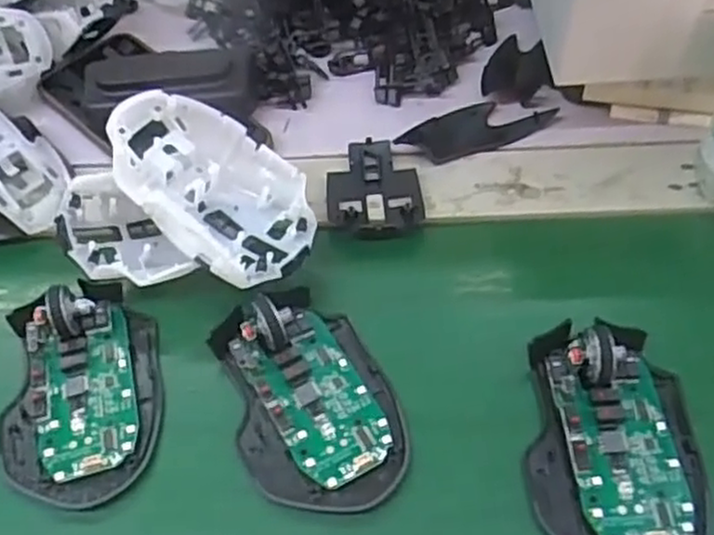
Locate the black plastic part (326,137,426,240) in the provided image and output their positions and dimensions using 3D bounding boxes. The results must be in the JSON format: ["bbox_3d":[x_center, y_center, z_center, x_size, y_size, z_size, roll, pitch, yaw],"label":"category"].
[{"bbox_3d":[0.010,-0.045,0.417,0.052,0.008,0.064,-4,55,-1],"label":"black plastic part"}]

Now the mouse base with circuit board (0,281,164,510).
[{"bbox_3d":[-0.133,0.052,0.346,0.073,0.025,0.113,-7,56,-3],"label":"mouse base with circuit board"}]

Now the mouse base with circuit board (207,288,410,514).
[{"bbox_3d":[-0.022,0.055,0.336,0.072,0.028,0.110,-21,57,-12],"label":"mouse base with circuit board"}]

